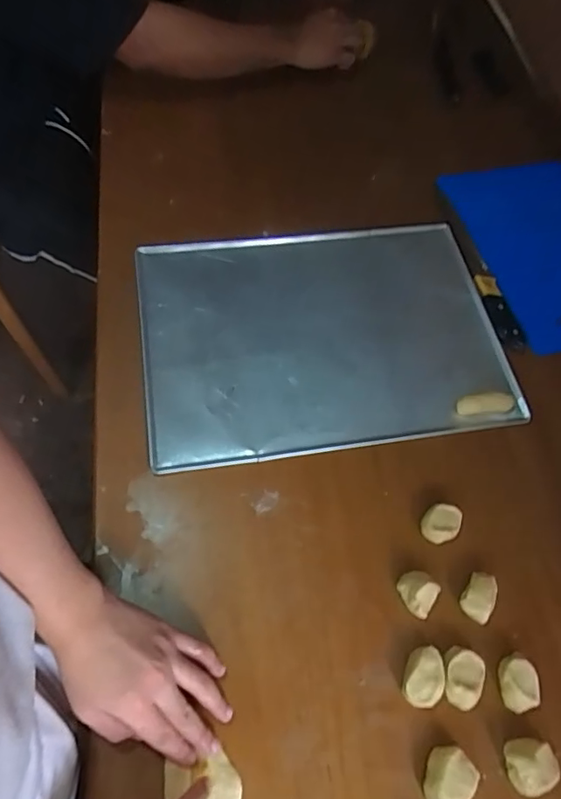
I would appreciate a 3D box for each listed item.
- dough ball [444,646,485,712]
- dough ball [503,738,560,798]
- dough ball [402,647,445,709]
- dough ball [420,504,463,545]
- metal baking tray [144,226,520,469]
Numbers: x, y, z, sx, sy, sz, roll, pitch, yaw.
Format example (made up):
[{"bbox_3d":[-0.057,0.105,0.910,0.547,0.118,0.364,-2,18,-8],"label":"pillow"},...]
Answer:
[{"bbox_3d":[0.168,0.257,0.494,0.037,0.017,0.050,19,62,6],"label":"dough ball"},{"bbox_3d":[0.221,0.319,0.462,0.046,0.025,0.041,7,62,0],"label":"dough ball"},{"bbox_3d":[0.133,0.256,0.493,0.033,0.017,0.049,19,62,6],"label":"dough ball"},{"bbox_3d":[0.169,0.129,0.559,0.035,0.014,0.043,39,66,16],"label":"dough ball"},{"bbox_3d":[0.053,-0.086,0.665,0.433,0.027,0.304,-8,63,-8],"label":"metal baking tray"}]

